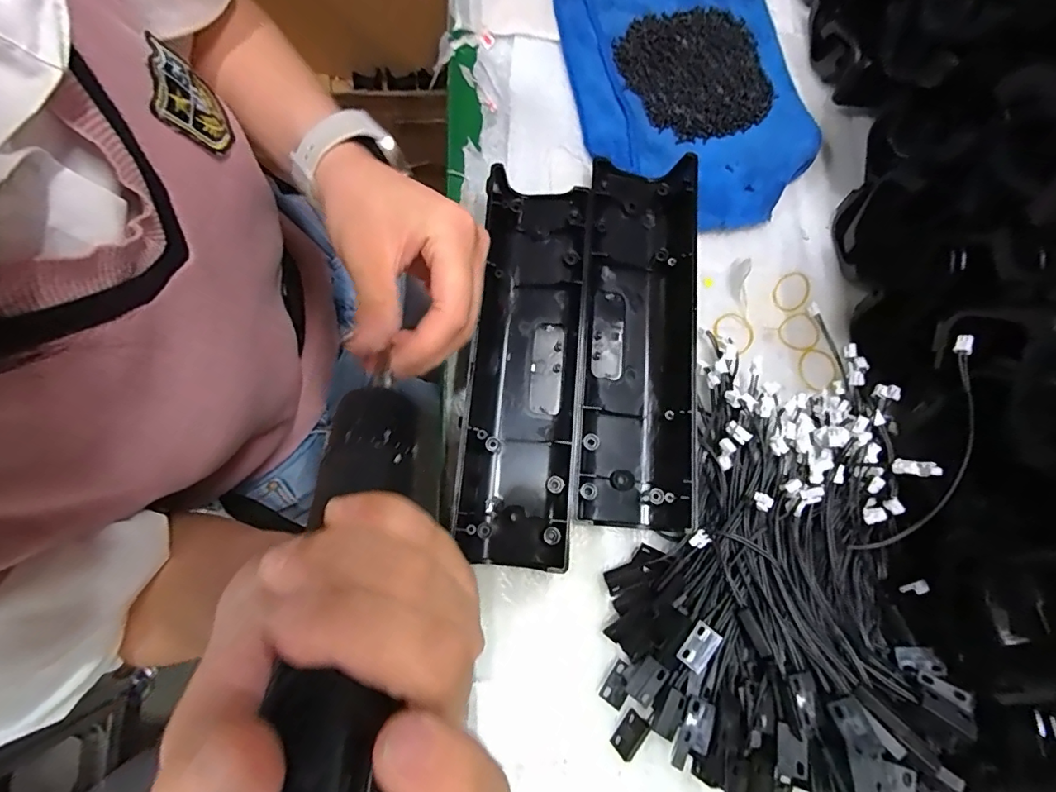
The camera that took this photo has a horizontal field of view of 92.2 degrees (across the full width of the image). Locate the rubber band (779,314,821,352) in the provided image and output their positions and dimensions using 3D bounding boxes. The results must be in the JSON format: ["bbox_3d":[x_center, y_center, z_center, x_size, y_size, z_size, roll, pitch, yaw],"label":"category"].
[{"bbox_3d":[0.195,-0.046,0.363,0.030,0.004,0.027,-28,83,-13],"label":"rubber band"}]

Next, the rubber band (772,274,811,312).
[{"bbox_3d":[0.193,-0.077,0.372,0.025,0.004,0.037,41,73,2],"label":"rubber band"}]

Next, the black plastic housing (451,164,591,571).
[{"bbox_3d":[-0.004,-0.020,0.324,0.070,0.022,0.244,6,77,-7],"label":"black plastic housing"}]

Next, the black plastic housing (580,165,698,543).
[{"bbox_3d":[0.072,-0.040,0.327,0.070,0.033,0.242,5,77,-7],"label":"black plastic housing"}]

